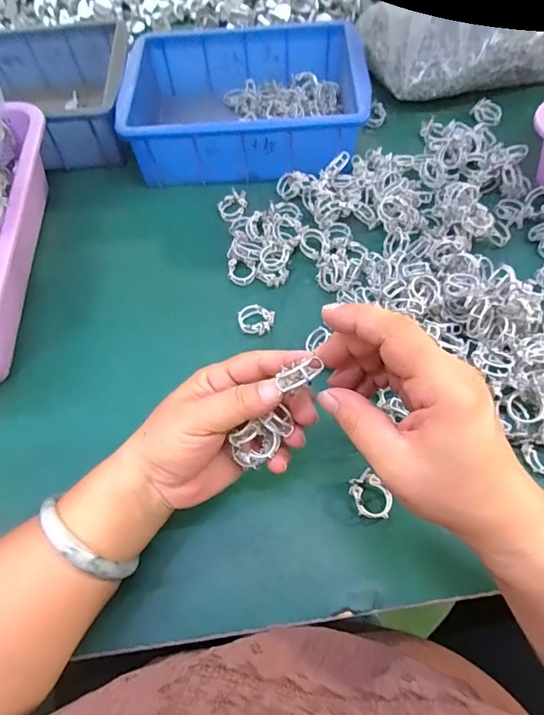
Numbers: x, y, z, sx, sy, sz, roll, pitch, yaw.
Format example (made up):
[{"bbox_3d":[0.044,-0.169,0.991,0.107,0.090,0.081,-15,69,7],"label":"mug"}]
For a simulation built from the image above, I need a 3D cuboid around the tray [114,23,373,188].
[{"bbox_3d":[-0.027,-0.270,0.484,0.244,0.076,0.178,0,62,2],"label":"tray"}]

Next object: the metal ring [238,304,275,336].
[{"bbox_3d":[-0.014,-0.032,0.386,0.031,0.010,0.024,25,68,14],"label":"metal ring"}]

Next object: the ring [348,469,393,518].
[{"bbox_3d":[0.068,0.096,0.308,0.024,0.004,0.032,-33,78,0],"label":"ring"}]

